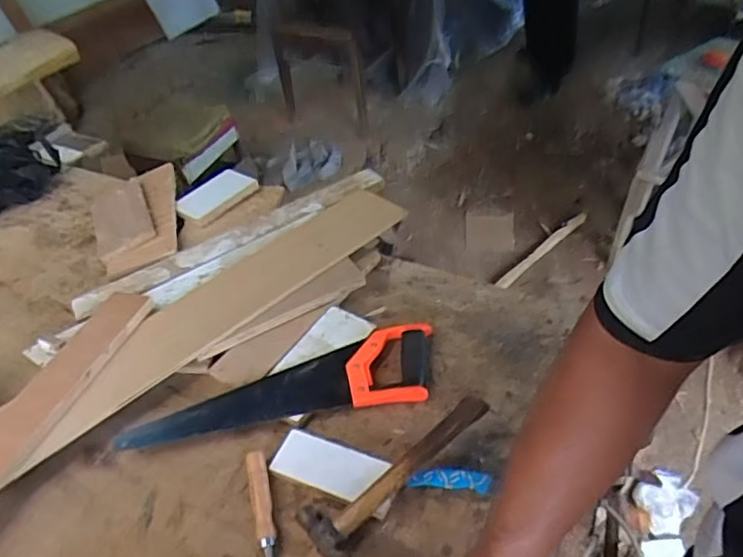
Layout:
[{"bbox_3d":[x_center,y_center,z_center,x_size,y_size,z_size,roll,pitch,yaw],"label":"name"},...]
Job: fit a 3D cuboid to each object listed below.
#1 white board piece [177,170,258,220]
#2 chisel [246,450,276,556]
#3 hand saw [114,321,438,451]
[{"bbox_3d":[-0.312,-0.174,1.162,0.152,0.021,0.064,-38,84,-20],"label":"white board piece"},{"bbox_3d":[-0.115,0.297,0.646,0.023,0.025,0.228,-14,43,-8],"label":"chisel"},{"bbox_3d":[-0.118,0.146,0.802,0.418,0.026,0.117,-11,43,-4],"label":"hand saw"}]

